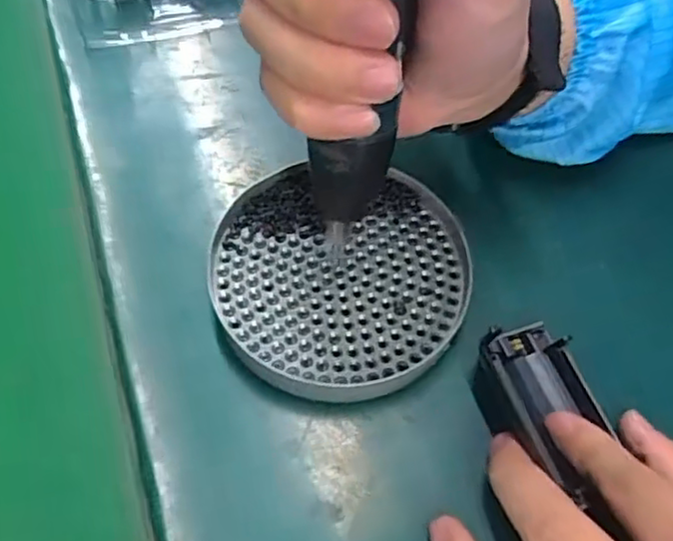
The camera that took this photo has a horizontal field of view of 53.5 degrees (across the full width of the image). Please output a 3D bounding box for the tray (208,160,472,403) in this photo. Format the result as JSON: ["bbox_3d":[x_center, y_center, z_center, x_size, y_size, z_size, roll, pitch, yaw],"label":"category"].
[{"bbox_3d":[0.003,0.000,0.302,0.113,0.015,0.111,2,59,-4],"label":"tray"}]

